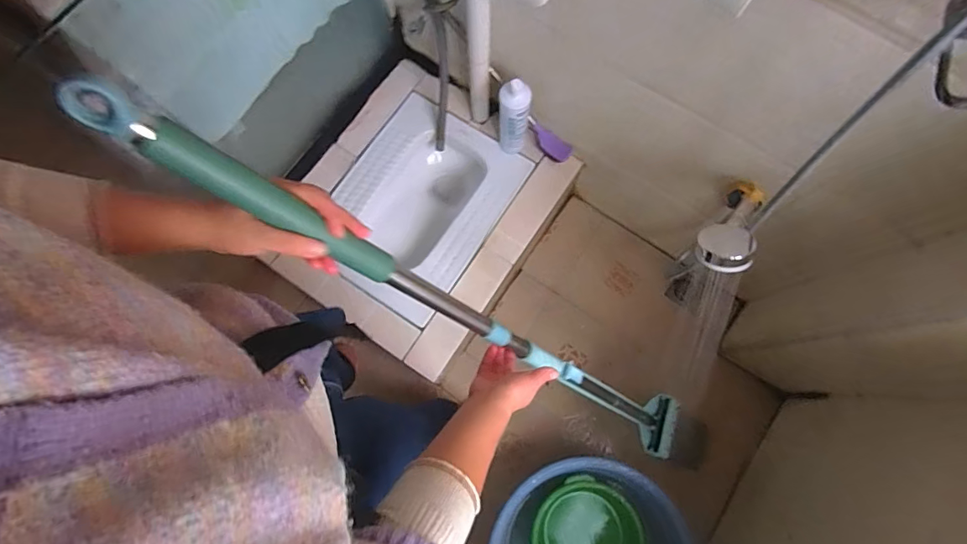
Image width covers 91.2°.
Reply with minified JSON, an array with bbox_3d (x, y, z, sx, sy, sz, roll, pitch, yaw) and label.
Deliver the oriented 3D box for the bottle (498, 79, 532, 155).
[{"bbox_3d":[0.075,-0.383,1.221,0.077,0.273,0.069,4,76,2],"label":"bottle"}]

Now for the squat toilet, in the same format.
[{"bbox_3d":[-0.183,-0.175,1.367,0.430,0.185,0.559,30,79,8],"label":"squat toilet"}]

